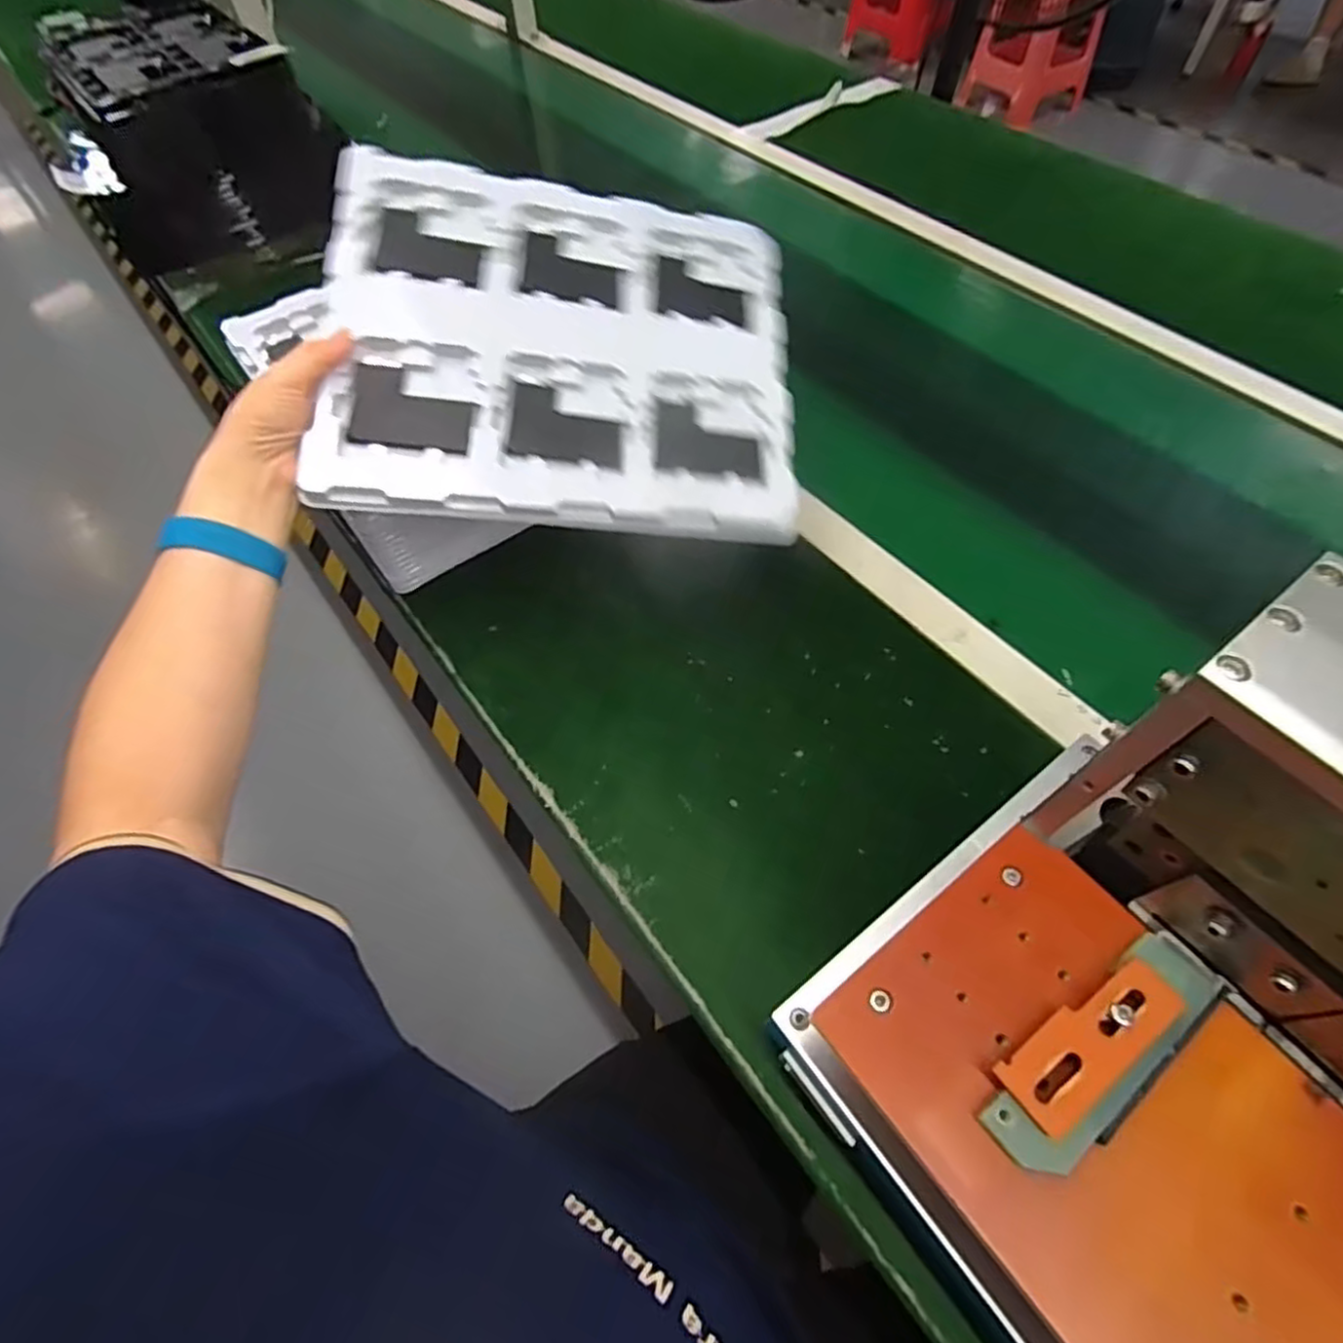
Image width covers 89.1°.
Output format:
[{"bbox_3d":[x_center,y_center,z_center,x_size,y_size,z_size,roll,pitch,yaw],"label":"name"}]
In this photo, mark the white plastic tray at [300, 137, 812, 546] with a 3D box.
[{"bbox_3d":[-0.073,-0.228,0.490,0.310,0.033,0.277,3,72,-10],"label":"white plastic tray"}]

